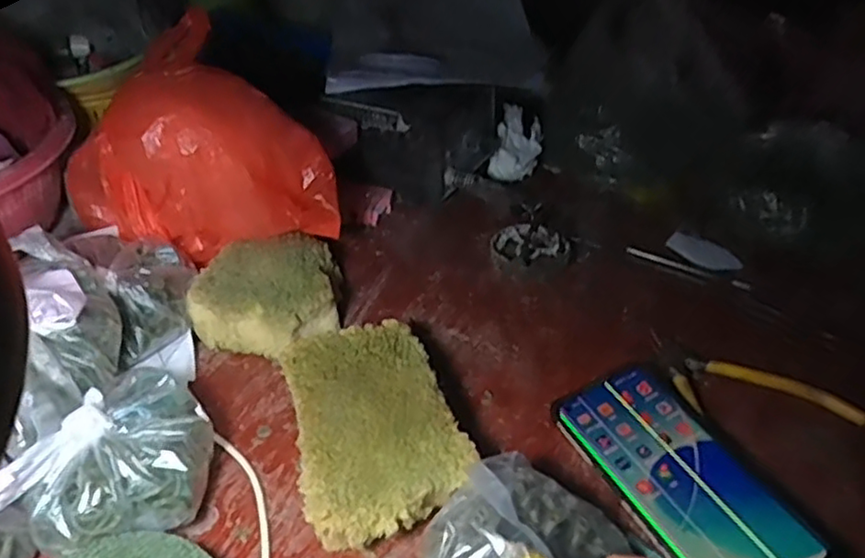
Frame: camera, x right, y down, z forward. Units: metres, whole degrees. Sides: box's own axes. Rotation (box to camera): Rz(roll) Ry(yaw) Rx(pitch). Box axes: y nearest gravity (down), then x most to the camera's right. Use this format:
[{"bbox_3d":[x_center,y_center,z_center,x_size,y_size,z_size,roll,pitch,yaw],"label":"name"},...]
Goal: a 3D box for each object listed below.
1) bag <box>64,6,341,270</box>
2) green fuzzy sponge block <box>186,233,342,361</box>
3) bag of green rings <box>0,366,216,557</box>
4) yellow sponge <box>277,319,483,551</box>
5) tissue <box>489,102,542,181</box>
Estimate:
[{"bbox_3d":[-0.172,-0.090,0.492,0.160,0.134,0.121,29,45,29],"label":"bag"},{"bbox_3d":[-0.121,0.014,0.498,0.103,0.043,0.101,2,38,-2],"label":"green fuzzy sponge block"},{"bbox_3d":[-0.164,0.105,0.364,0.078,0.064,0.102,16,40,15],"label":"bag of green rings"},{"bbox_3d":[-0.039,0.091,0.408,0.094,0.043,0.139,-12,41,-19],"label":"yellow sponge"},{"bbox_3d":[0.090,-0.141,0.699,0.048,0.047,0.088,10,39,9],"label":"tissue"}]

